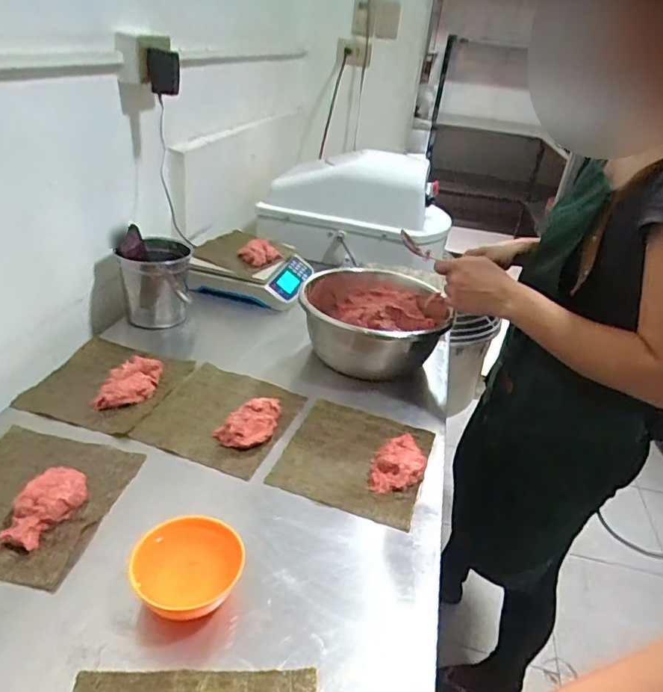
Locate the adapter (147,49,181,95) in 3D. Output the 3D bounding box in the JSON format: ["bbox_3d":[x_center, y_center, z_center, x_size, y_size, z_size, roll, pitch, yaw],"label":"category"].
[{"bbox_3d":[-0.302,-0.494,0.971,0.054,0.071,0.026,-2,31,-15],"label":"adapter"}]

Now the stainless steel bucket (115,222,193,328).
[{"bbox_3d":[-0.327,-0.128,0.998,0.128,0.138,0.143,-5,32,-19],"label":"stainless steel bucket"}]

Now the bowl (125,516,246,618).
[{"bbox_3d":[-0.139,0.218,0.529,0.098,0.060,0.099,5,30,-3],"label":"bowl"}]

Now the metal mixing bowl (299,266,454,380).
[{"bbox_3d":[0.069,-0.038,0.968,0.239,0.116,0.256,5,30,-3],"label":"metal mixing bowl"}]

